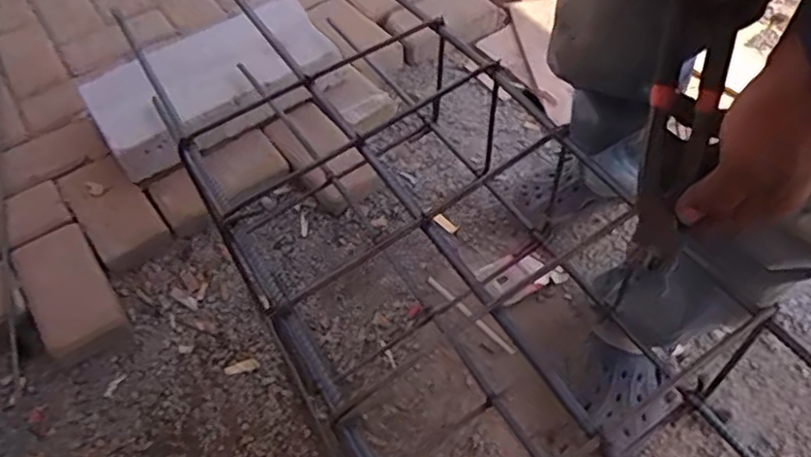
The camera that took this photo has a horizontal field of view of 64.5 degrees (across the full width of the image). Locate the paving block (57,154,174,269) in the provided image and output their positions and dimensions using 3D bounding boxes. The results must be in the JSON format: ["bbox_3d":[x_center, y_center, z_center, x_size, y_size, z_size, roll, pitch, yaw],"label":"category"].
[{"bbox_3d":[-0.464,-0.027,1.024,0.100,0.046,0.207,-36,61,-20],"label":"paving block"}]

